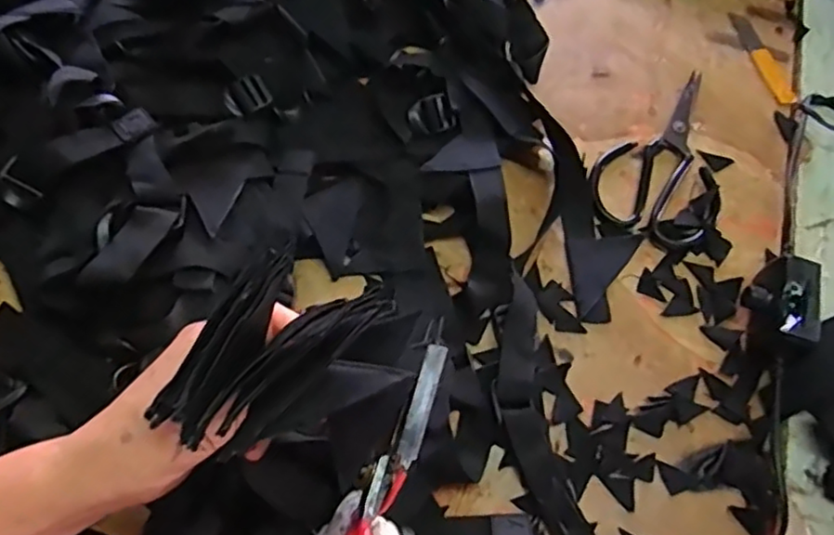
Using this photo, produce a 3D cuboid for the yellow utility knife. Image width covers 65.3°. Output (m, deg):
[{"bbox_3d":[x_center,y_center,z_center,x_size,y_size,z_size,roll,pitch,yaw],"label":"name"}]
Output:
[{"bbox_3d":[0.315,-0.192,0.596,0.021,0.004,0.107,-13,67,-9],"label":"yellow utility knife"}]

